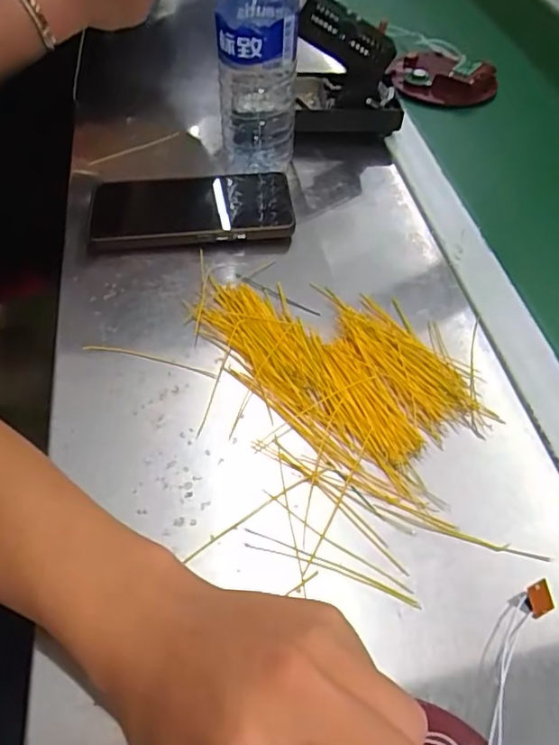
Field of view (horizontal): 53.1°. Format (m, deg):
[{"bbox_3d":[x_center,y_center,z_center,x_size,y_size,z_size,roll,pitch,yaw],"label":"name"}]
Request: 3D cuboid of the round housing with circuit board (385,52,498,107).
[{"bbox_3d":[0.171,-0.307,0.598,0.112,0.032,0.067,11,74,23],"label":"round housing with circuit board"}]

